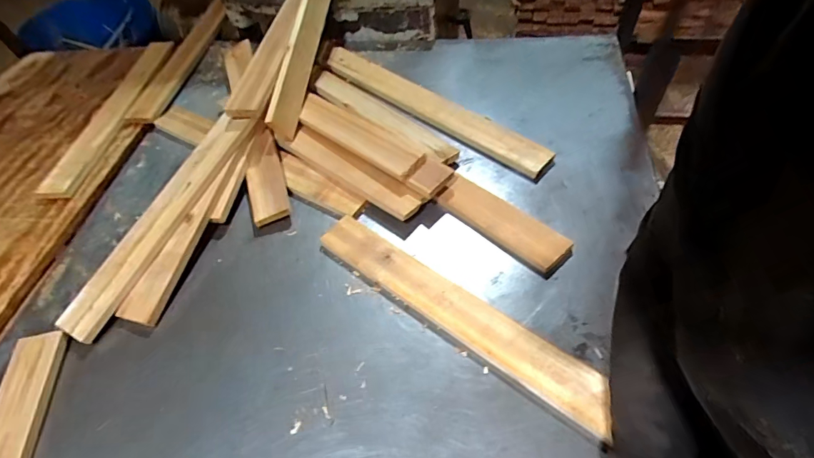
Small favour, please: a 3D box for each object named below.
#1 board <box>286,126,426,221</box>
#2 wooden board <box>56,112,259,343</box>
[{"bbox_3d":[-0.095,-0.095,0.696,0.275,0.024,0.044,34,63,26],"label":"board"},{"bbox_3d":[-0.361,-0.023,0.638,0.053,0.017,0.383,27,68,1],"label":"wooden board"}]

